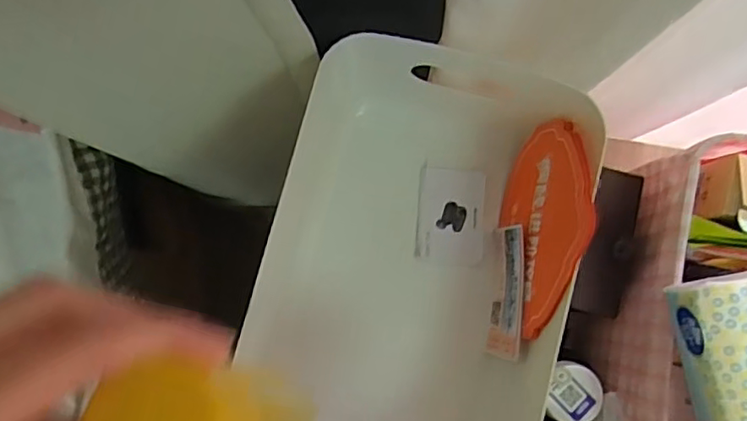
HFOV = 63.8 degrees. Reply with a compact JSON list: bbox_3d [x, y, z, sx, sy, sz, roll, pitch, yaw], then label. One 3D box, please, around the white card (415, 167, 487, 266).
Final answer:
[{"bbox_3d":[0.064,0.005,0.498,0.055,0.004,0.077,4,85,3],"label":"white card"}]

